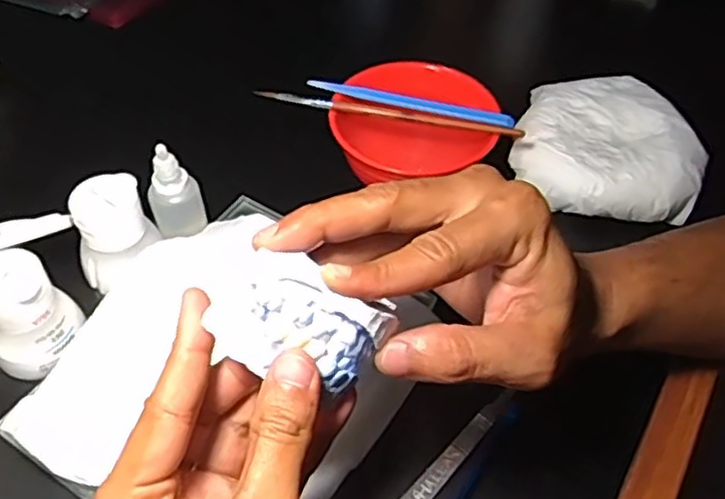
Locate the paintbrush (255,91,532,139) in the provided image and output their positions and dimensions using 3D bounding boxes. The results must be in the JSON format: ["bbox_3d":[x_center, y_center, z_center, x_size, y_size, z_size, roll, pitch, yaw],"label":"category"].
[{"bbox_3d":[0.016,-0.089,0.445,0.172,0.010,0.010,11,51,6],"label":"paintbrush"}]

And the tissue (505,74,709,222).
[{"bbox_3d":[0.170,-0.074,0.474,0.122,0.037,0.113,16,51,10],"label":"tissue"}]

